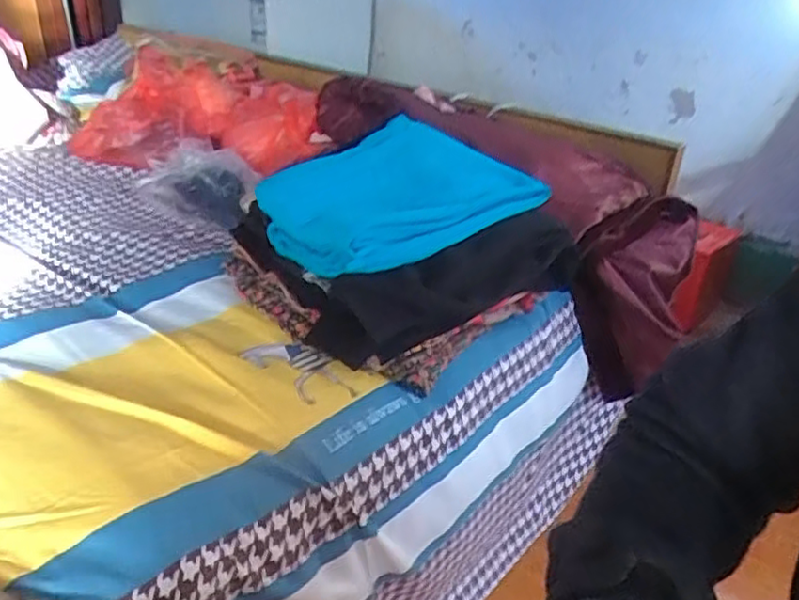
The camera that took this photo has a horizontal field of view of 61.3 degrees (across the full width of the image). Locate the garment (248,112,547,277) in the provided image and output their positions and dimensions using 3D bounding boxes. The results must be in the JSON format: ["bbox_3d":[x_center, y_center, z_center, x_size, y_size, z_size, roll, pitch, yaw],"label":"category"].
[{"bbox_3d":[-0.002,-0.132,0.891,0.306,0.114,0.244,-21,37,-38],"label":"garment"}]

